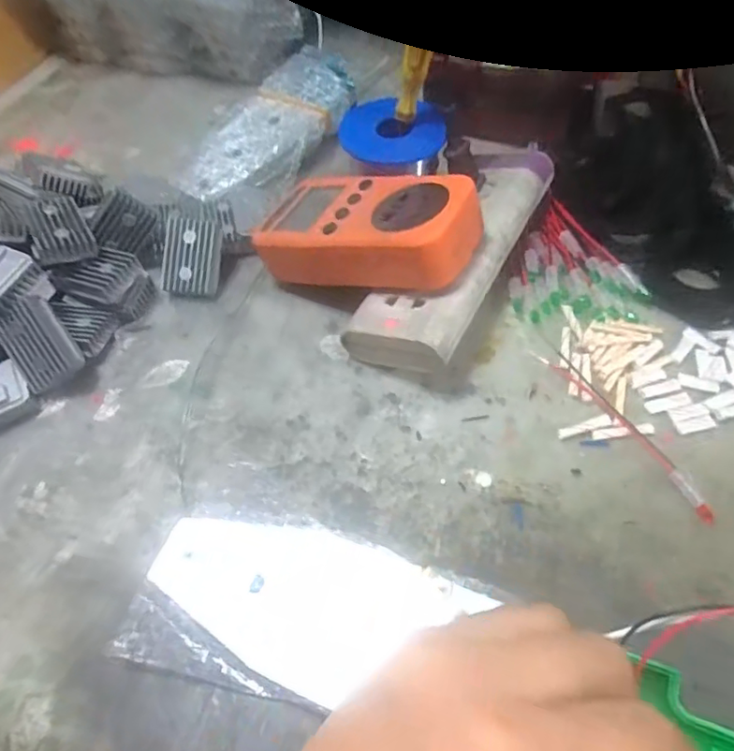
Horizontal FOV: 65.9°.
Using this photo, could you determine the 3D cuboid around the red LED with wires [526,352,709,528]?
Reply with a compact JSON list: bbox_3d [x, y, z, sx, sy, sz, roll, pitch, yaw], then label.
[{"bbox_3d":[0.129,0.024,0.287,0.014,0.005,0.116,-29,59,-15],"label":"red LED with wires"}]

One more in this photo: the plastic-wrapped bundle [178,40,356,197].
[{"bbox_3d":[-0.065,-0.180,0.416,0.072,0.035,0.153,24,61,19],"label":"plastic-wrapped bundle"}]

